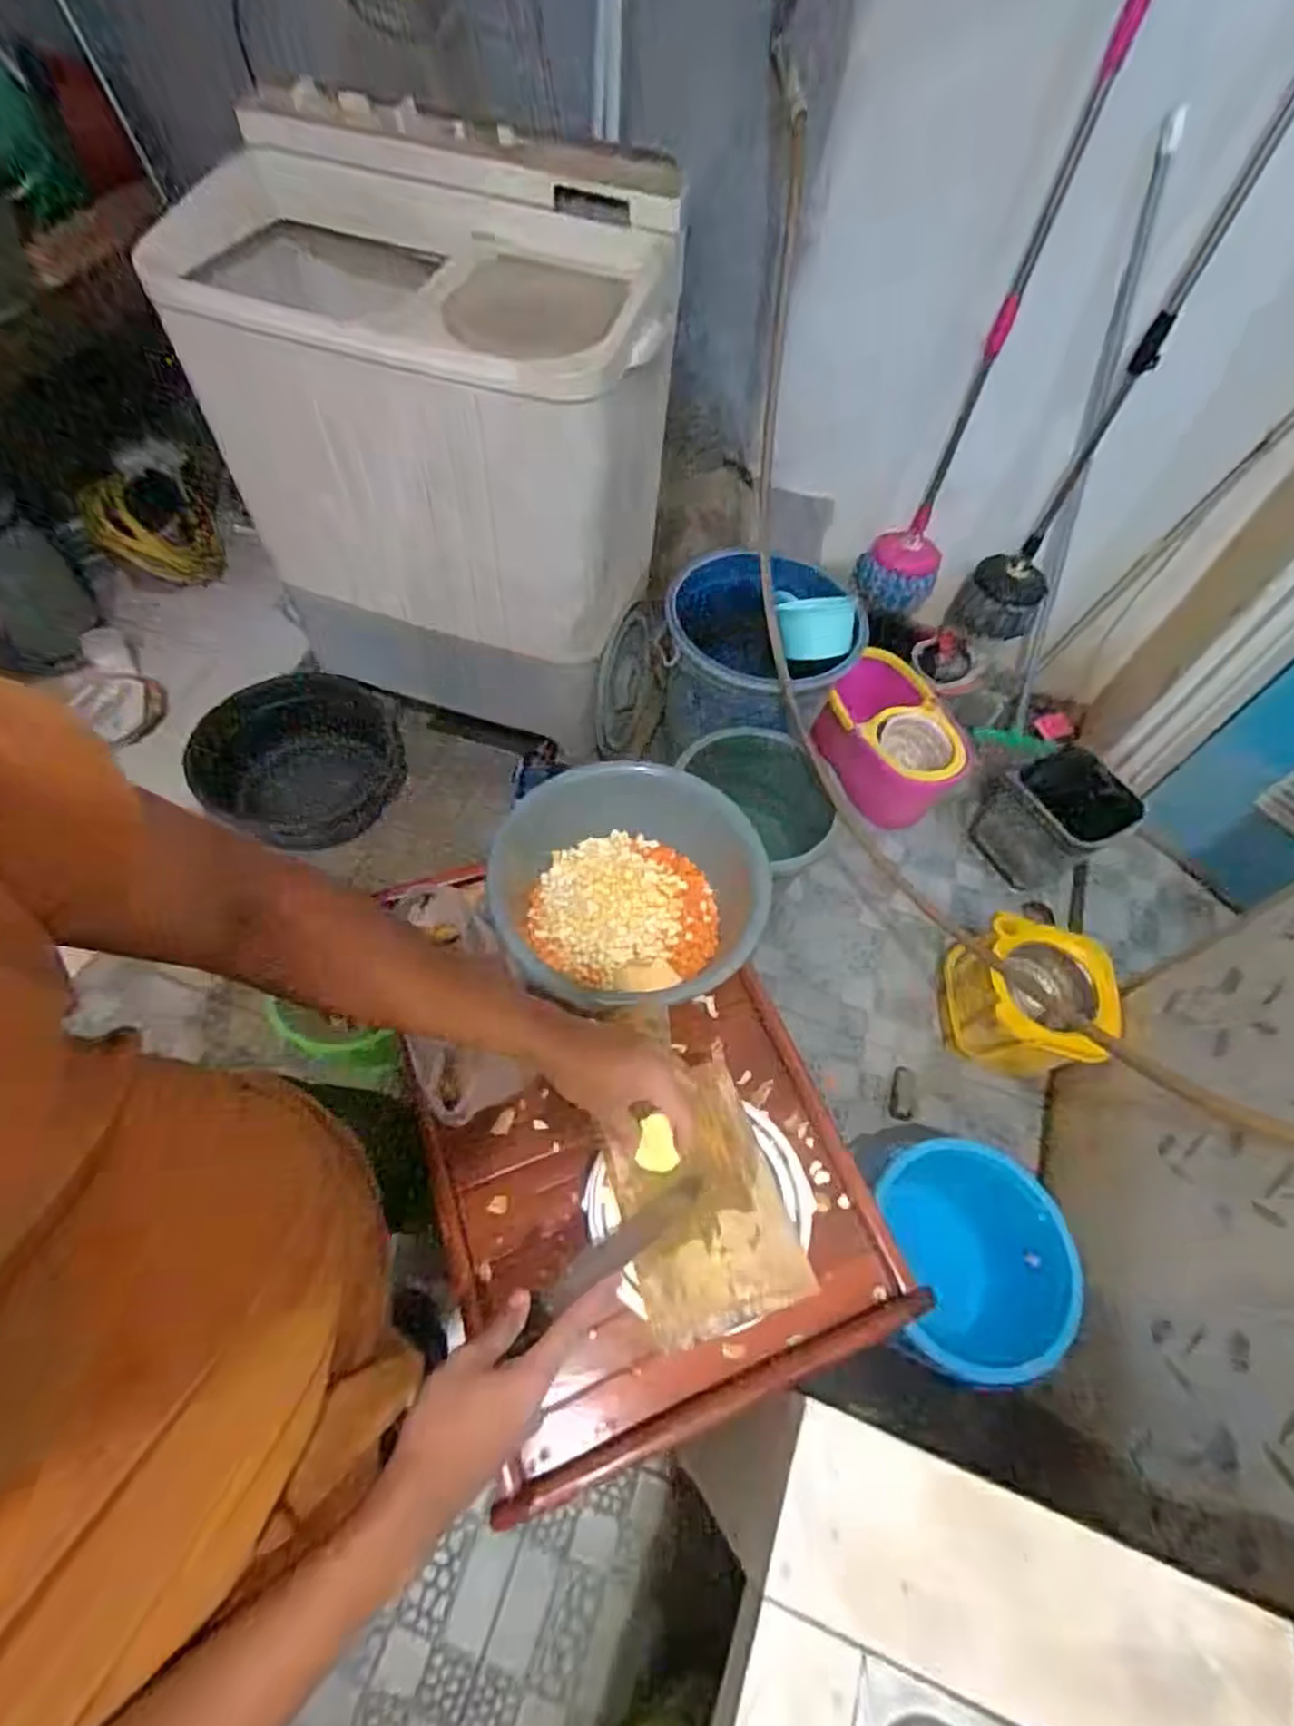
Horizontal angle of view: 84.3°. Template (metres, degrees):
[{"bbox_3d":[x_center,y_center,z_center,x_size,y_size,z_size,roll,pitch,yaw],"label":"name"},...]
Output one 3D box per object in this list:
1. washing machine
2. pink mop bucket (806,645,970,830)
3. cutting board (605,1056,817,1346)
[{"bbox_3d":[-0.381,-0.690,1.337,0.739,0.948,0.404,21,60,8],"label":"washing machine"},{"bbox_3d":[0.610,-0.299,1.786,0.366,0.225,0.297,40,64,18],"label":"pink mop bucket"},{"bbox_3d":[0.040,0.265,0.567,0.125,0.019,0.181,-17,61,-14],"label":"cutting board"}]

